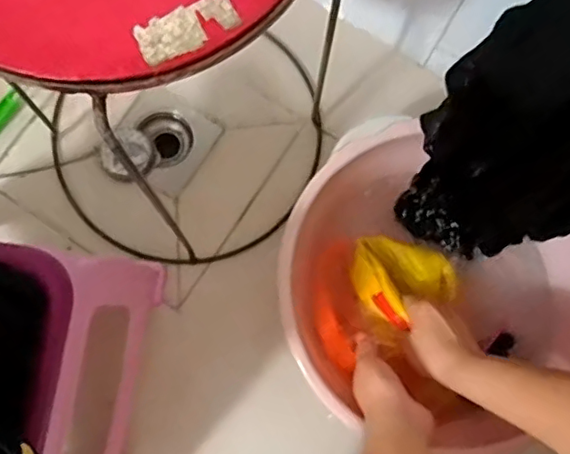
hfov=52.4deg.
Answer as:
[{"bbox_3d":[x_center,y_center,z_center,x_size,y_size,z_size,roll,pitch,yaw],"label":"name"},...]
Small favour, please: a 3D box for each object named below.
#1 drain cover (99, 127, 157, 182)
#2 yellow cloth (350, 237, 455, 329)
[{"bbox_3d":[-0.207,-0.095,0.771,0.070,0.019,0.064,-33,82,-7],"label":"drain cover"},{"bbox_3d":[0.141,0.065,0.673,0.125,0.059,0.097,12,79,3],"label":"yellow cloth"}]

